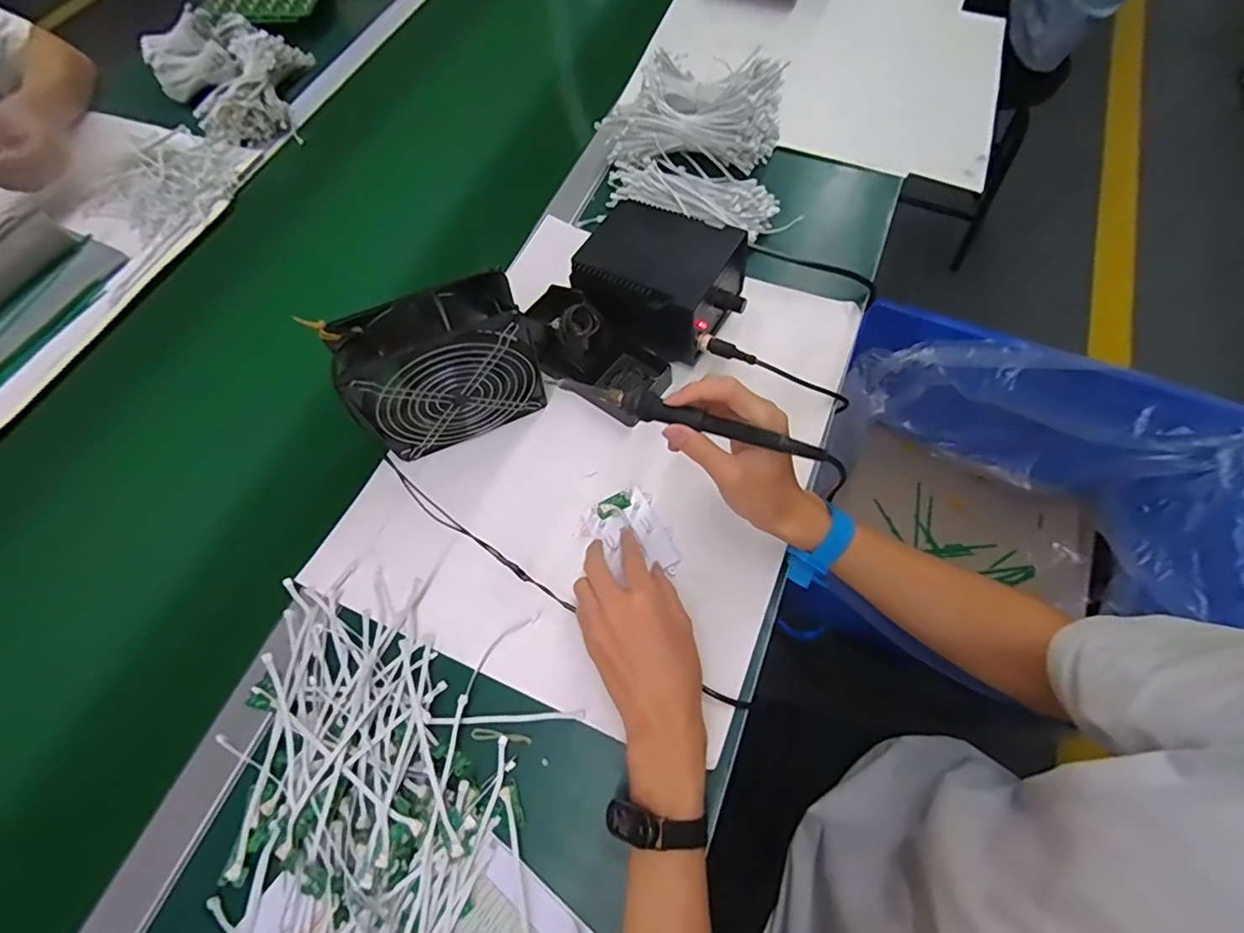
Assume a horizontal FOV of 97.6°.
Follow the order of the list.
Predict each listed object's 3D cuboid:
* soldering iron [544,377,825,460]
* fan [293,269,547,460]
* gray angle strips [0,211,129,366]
[{"bbox_3d":[0.040,-0.038,0.395,0.203,0.016,0.018,18,67,16],"label":"soldering iron"},{"bbox_3d":[-0.156,-0.082,0.485,0.155,0.143,0.064,-27,67,-10],"label":"fan"},{"bbox_3d":[-0.699,-0.205,0.625,0.088,0.052,0.201,23,68,12],"label":"gray angle strips"}]

